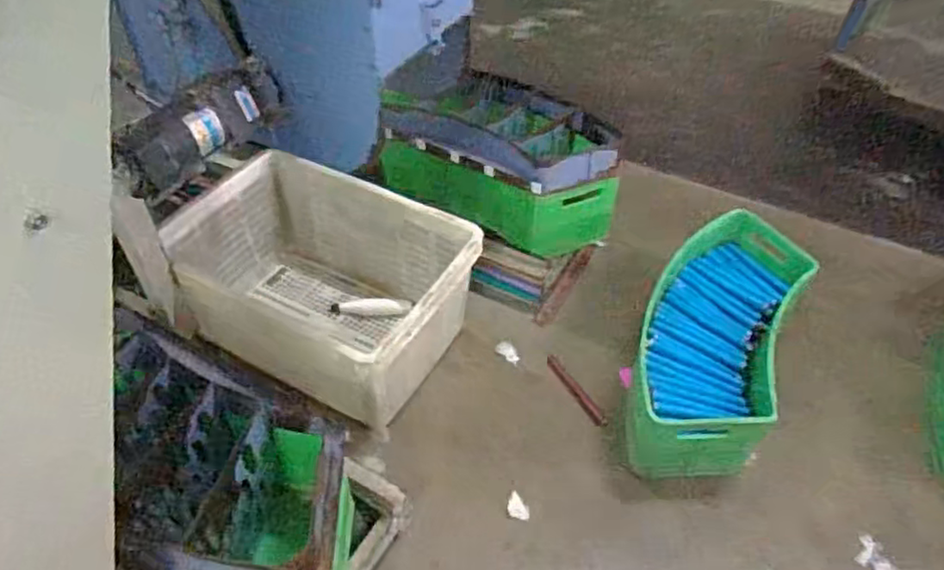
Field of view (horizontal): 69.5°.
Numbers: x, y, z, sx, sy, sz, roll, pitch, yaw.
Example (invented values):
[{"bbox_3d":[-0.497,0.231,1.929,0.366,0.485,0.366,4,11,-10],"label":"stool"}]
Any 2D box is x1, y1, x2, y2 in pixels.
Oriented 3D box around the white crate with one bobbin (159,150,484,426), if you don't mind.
[{"bbox_3d":[-0.319,0.009,1.528,0.608,0.325,0.451,18,48,14],"label":"white crate with one bobbin"}]

